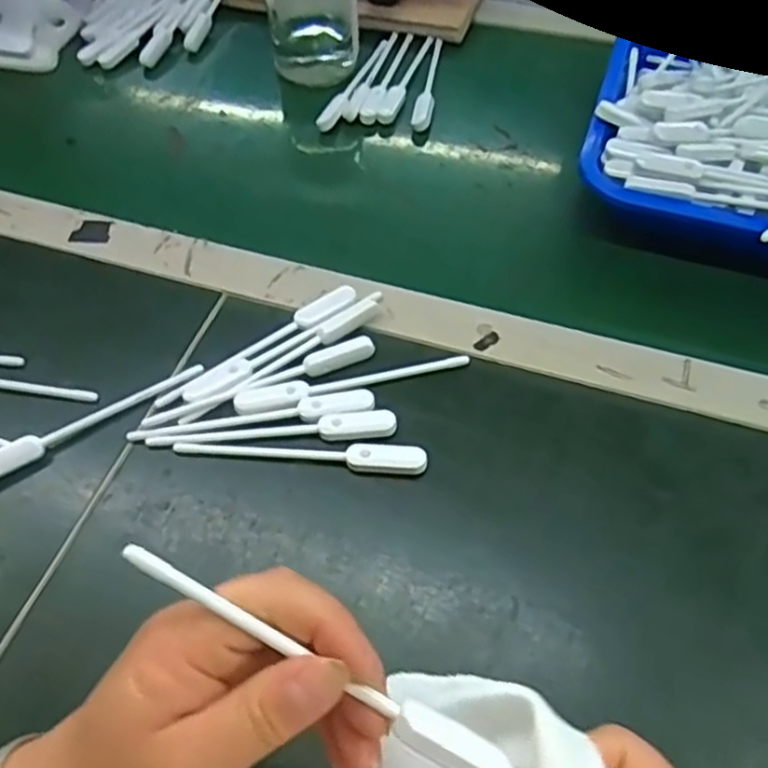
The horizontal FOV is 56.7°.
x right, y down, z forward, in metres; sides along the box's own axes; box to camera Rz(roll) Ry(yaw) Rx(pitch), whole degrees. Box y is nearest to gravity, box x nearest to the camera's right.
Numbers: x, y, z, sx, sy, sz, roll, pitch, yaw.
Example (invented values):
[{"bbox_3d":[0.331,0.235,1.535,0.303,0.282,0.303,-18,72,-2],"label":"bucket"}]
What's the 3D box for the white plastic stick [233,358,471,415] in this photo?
[{"bbox_3d":[-0.017,-0.001,0.423,0.141,0.007,0.017,-11,56,-7],"label":"white plastic stick"}]

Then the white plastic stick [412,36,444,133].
[{"bbox_3d":[0.041,-0.259,0.611,0.015,0.005,0.129,9,56,7],"label":"white plastic stick"}]

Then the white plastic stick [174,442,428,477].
[{"bbox_3d":[-0.047,0.040,0.399,0.141,0.009,0.015,3,56,3],"label":"white plastic stick"}]

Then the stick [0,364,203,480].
[{"bbox_3d":[-0.171,0.020,0.410,0.139,0.018,0.012,-30,60,-18],"label":"stick"}]

